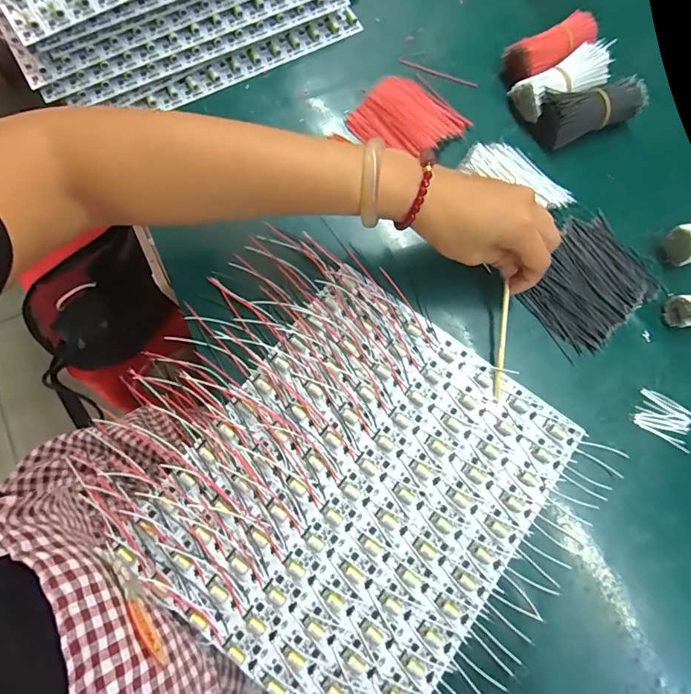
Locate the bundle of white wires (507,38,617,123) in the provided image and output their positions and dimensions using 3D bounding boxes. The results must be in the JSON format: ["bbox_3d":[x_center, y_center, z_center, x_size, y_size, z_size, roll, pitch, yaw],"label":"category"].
[{"bbox_3d":[0.209,-0.256,0.425,0.091,0.038,0.044,-23,77,-8],"label":"bundle of white wires"}]

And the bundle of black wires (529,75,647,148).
[{"bbox_3d":[0.233,-0.226,0.412,0.096,0.034,0.040,-16,77,-5],"label":"bundle of black wires"}]

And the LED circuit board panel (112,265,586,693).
[{"bbox_3d":[0.011,0.109,0.335,0.240,0.011,0.286,37,78,8],"label":"LED circuit board panel"}]

